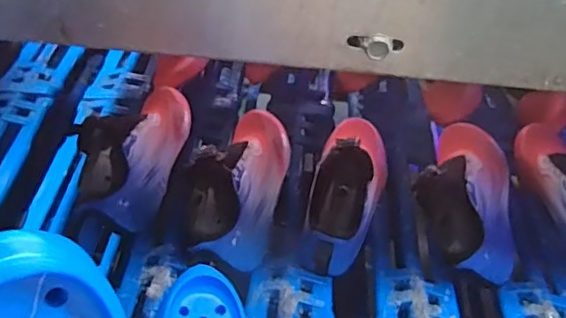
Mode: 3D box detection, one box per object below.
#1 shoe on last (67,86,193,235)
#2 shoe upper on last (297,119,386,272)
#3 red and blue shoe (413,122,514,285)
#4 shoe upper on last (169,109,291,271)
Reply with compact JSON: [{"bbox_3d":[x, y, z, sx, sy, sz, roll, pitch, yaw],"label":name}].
[{"bbox_3d":[-0.189,-0.016,0.736,0.111,0.081,0.235,10,45,6],"label":"shoe on last"},{"bbox_3d":[0.077,0.027,0.688,0.079,0.111,0.232,13,45,10],"label":"shoe upper on last"},{"bbox_3d":[0.218,0.042,0.714,0.114,0.071,0.222,9,45,5],"label":"red and blue shoe"},{"bbox_3d":[-0.057,0.019,0.709,0.113,0.081,0.238,11,45,7],"label":"shoe upper on last"}]

